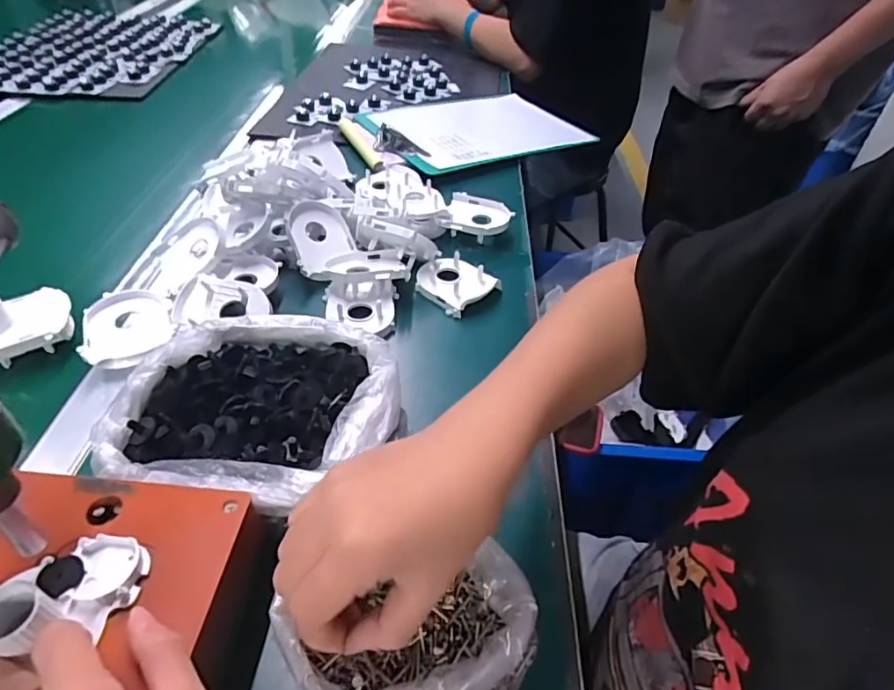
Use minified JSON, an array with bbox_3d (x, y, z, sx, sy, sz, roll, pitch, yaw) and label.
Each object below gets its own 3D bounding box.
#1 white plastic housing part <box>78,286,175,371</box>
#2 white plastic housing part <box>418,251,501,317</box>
[{"bbox_3d":[-0.281,-0.020,0.487,0.071,0.016,0.079,-19,47,-23],"label":"white plastic housing part"},{"bbox_3d":[0.009,-0.065,0.566,0.065,0.024,0.069,-29,52,-30],"label":"white plastic housing part"}]

